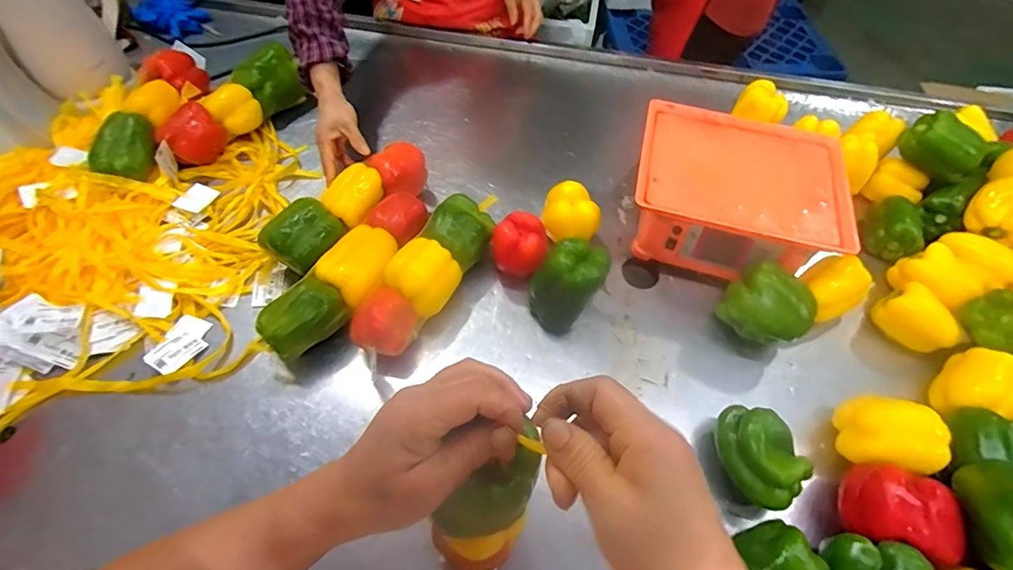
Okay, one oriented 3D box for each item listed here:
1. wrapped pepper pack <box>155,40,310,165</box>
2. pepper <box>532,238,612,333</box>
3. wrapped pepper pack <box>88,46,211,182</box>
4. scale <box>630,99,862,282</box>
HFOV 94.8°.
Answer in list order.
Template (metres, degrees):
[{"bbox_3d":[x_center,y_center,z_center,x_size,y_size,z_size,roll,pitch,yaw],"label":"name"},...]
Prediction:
[{"bbox_3d":[-0.479,-0.322,0.831,0.071,0.084,0.281,31,61,16],"label":"wrapped pepper pack"},{"bbox_3d":[0.084,-0.003,0.634,0.092,0.116,0.091,-35,65,-22],"label":"pepper"},{"bbox_3d":[-0.593,-0.296,0.792,0.076,0.076,0.290,3,58,-1],"label":"wrapped pepper pack"},{"bbox_3d":[0.346,-0.142,0.726,0.297,0.109,0.240,16,58,7],"label":"scale"}]

